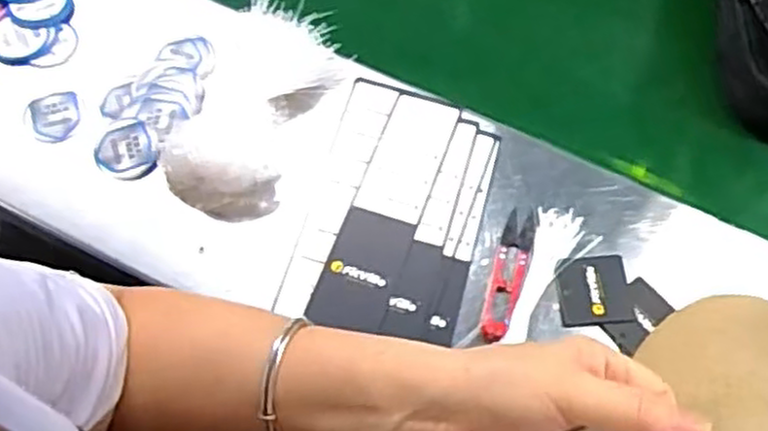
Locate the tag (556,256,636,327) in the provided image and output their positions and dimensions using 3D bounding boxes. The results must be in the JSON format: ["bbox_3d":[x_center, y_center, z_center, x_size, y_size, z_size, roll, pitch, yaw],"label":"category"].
[{"bbox_3d":[0.148,0.053,0.538,0.050,0.004,0.051,-2,66,-3],"label":"tag"}]

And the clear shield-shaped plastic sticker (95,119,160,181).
[{"bbox_3d":[-0.195,-0.046,0.575,0.041,0.004,0.045,-26,79,-8],"label":"clear shield-shaped plastic sticker"}]

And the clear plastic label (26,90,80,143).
[{"bbox_3d":[-0.257,-0.076,0.592,0.042,0.004,0.043,-11,67,0],"label":"clear plastic label"}]

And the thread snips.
[{"bbox_3d":[0.089,0.041,0.544,0.024,0.004,0.105,15,67,5],"label":"thread snips"}]

